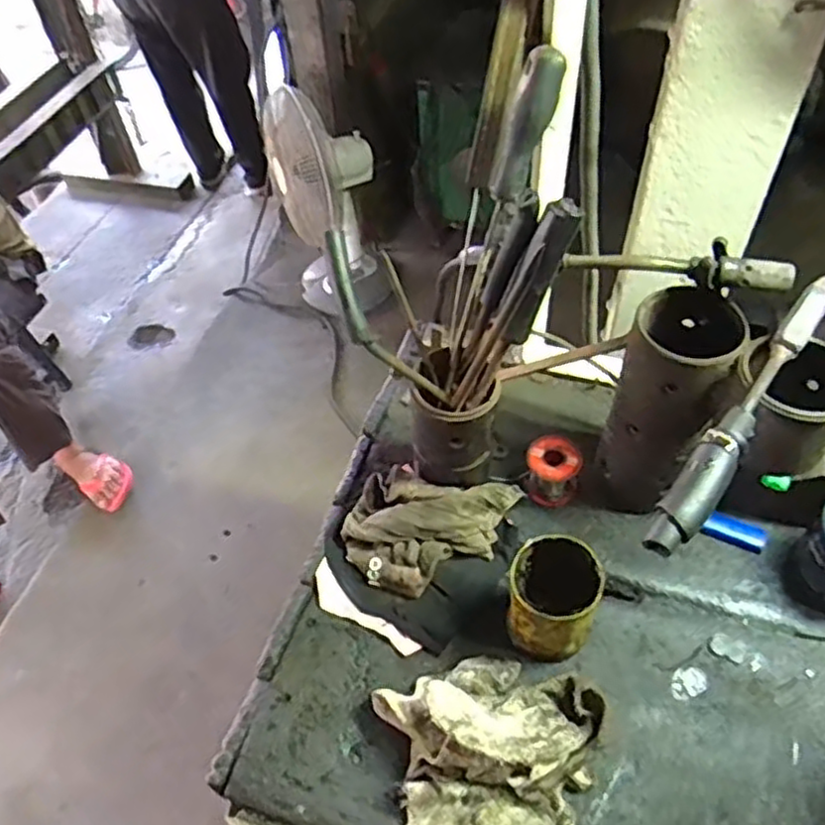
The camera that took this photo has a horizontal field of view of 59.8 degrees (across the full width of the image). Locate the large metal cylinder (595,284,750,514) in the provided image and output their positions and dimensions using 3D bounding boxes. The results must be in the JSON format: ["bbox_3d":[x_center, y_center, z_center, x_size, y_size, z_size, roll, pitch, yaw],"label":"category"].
[{"bbox_3d":[0.232,-0.006,0.672,0.090,0.221,0.096,16,54,16],"label":"large metal cylinder"}]

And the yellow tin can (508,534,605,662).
[{"bbox_3d":[0.118,0.168,0.629,0.078,0.118,0.072,-2,51,2],"label":"yellow tin can"}]

